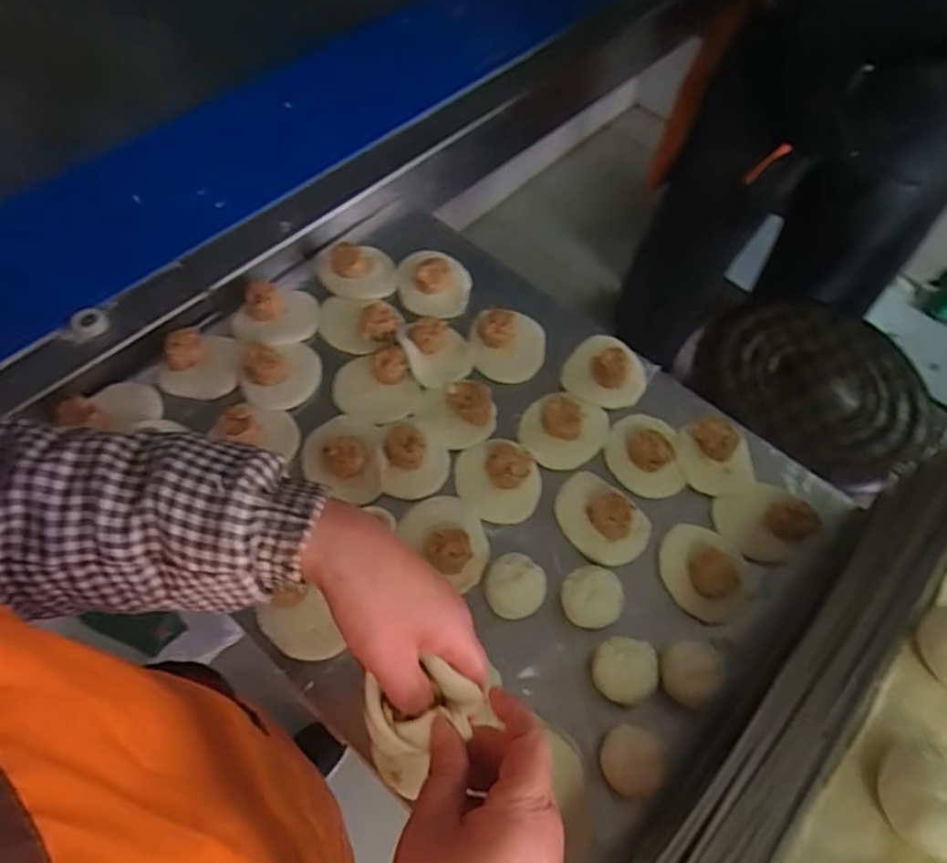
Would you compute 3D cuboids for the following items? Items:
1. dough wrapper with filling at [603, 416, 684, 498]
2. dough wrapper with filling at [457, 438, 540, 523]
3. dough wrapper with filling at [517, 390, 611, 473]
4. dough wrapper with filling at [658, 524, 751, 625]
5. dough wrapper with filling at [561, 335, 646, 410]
[{"bbox_3d":[0.172,0.021,0.639,0.072,0.035,0.084,-4,61,-6],"label":"dough wrapper with filling"},{"bbox_3d":[0.025,0.044,0.620,0.083,0.031,0.081,2,61,-3],"label":"dough wrapper with filling"},{"bbox_3d":[0.093,-0.005,0.650,0.083,0.031,0.085,2,61,-3],"label":"dough wrapper with filling"},{"bbox_3d":[0.216,0.130,0.593,0.071,0.029,0.092,-30,67,-19],"label":"dough wrapper with filling"},{"bbox_3d":[0.145,-0.067,0.687,0.085,0.034,0.069,24,62,9],"label":"dough wrapper with filling"}]

